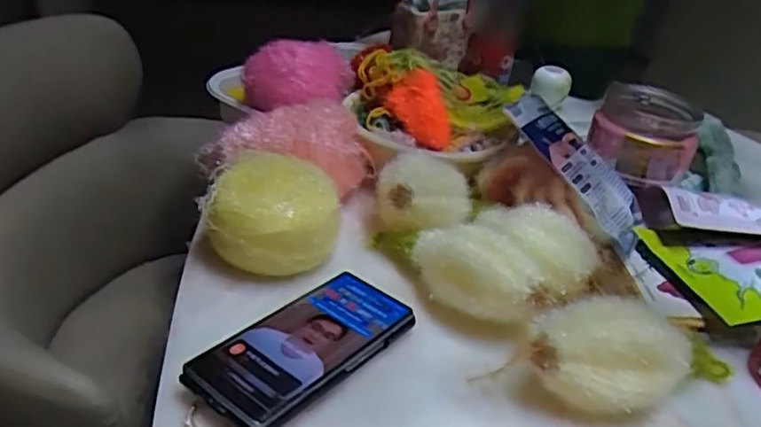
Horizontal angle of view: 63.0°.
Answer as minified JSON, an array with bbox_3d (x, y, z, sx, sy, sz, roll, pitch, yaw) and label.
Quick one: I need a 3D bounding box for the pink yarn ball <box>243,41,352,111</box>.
[{"bbox_3d":[-0.100,-0.159,0.719,0.073,0.079,0.111,32,39,34],"label":"pink yarn ball"}]

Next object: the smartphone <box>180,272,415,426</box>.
[{"bbox_3d":[-0.050,0.091,0.434,0.074,0.014,0.157,29,35,29],"label":"smartphone"}]

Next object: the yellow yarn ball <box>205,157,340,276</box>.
[{"bbox_3d":[-0.092,0.003,0.526,0.100,0.071,0.097,6,32,-4],"label":"yellow yarn ball"}]

